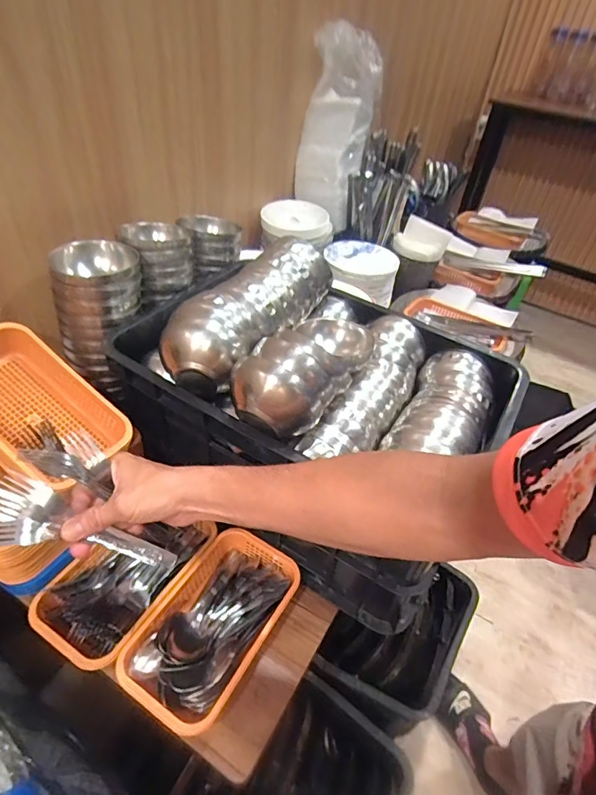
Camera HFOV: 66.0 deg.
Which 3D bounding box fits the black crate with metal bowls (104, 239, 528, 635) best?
[{"bbox_3d":[0.019,-0.001,0.683,0.505,0.314,0.345,23,45,17],"label":"black crate with metal bowls"}]

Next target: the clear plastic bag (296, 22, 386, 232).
[{"bbox_3d":[0.099,-0.695,1.177,0.161,0.460,0.175,14,12,7],"label":"clear plastic bag"}]

